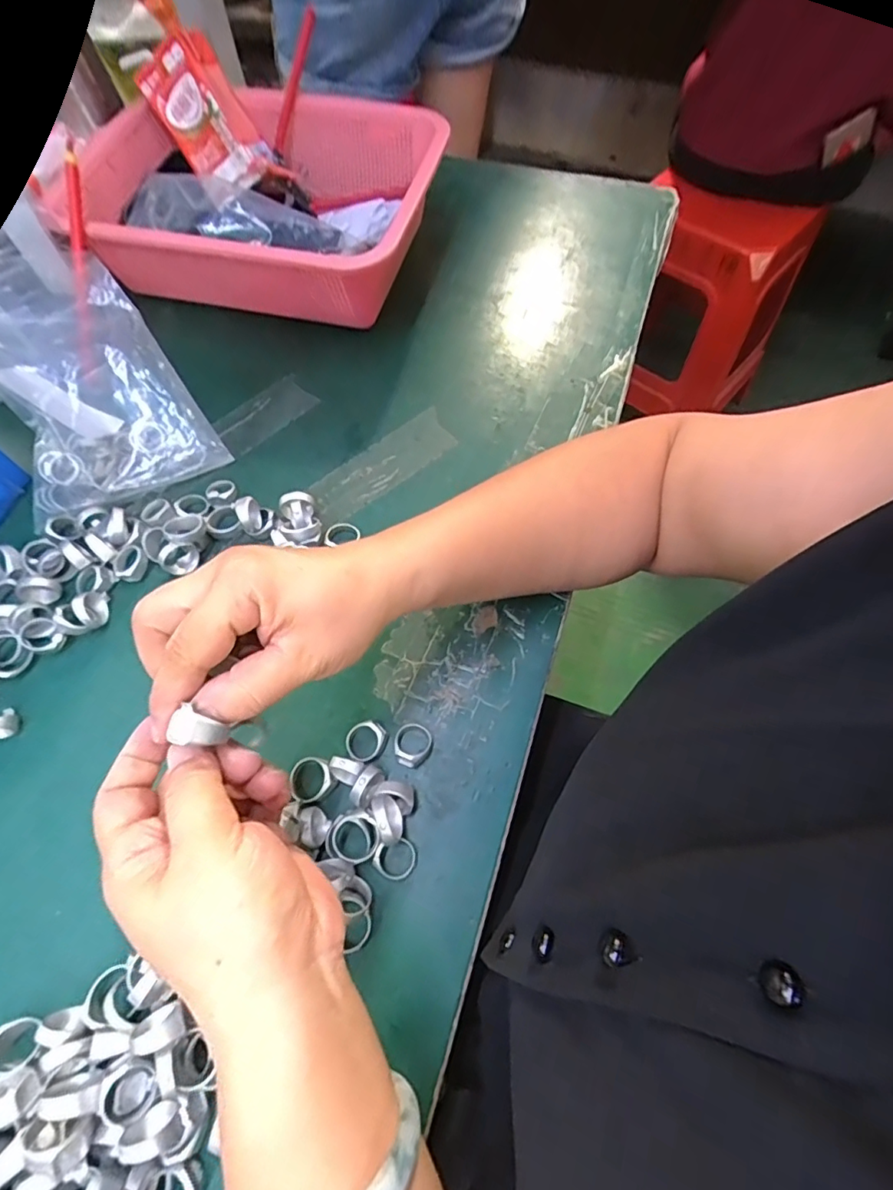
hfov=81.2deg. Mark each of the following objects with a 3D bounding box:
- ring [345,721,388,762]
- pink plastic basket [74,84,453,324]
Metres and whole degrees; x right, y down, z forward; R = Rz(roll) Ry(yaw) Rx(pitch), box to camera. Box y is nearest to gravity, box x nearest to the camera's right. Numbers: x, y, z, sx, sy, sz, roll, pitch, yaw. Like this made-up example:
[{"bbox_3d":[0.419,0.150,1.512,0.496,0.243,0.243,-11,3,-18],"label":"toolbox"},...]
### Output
[{"bbox_3d":[-0.047,0.086,0.306,0.024,0.012,0.020,-28,68,-11],"label":"ring"},{"bbox_3d":[-0.157,-0.338,0.461,0.301,0.097,0.211,9,65,5],"label":"pink plastic basket"}]

